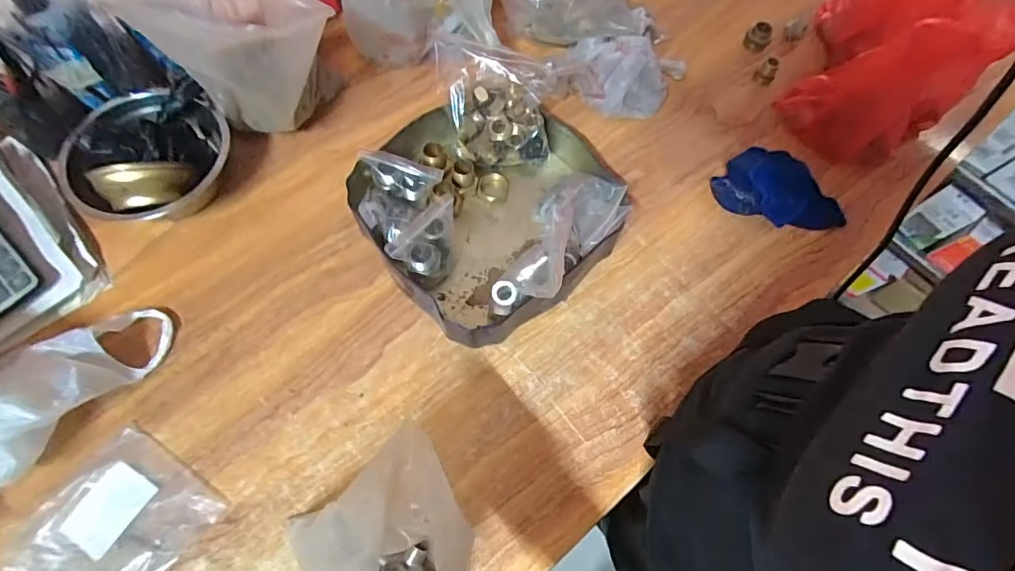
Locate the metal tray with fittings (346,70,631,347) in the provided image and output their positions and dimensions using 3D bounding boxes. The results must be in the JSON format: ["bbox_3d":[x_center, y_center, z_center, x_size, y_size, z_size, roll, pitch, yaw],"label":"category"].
[{"bbox_3d":[-0.010,-0.111,0.543,0.288,0.081,0.258,-42,75,-17],"label":"metal tray with fittings"}]

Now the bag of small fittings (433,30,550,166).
[{"bbox_3d":[-0.015,-0.208,0.559,0.112,0.121,0.100,-11,69,-6],"label":"bag of small fittings"}]

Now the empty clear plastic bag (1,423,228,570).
[{"bbox_3d":[-0.353,0.221,0.434,0.128,0.008,0.140,34,70,9],"label":"empty clear plastic bag"}]

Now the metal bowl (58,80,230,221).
[{"bbox_3d":[-0.396,-0.144,0.541,0.125,0.089,0.164,26,69,8],"label":"metal bowl"}]

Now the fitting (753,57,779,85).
[{"bbox_3d":[0.355,-0.292,0.657,0.025,0.032,0.022,37,71,12],"label":"fitting"}]

